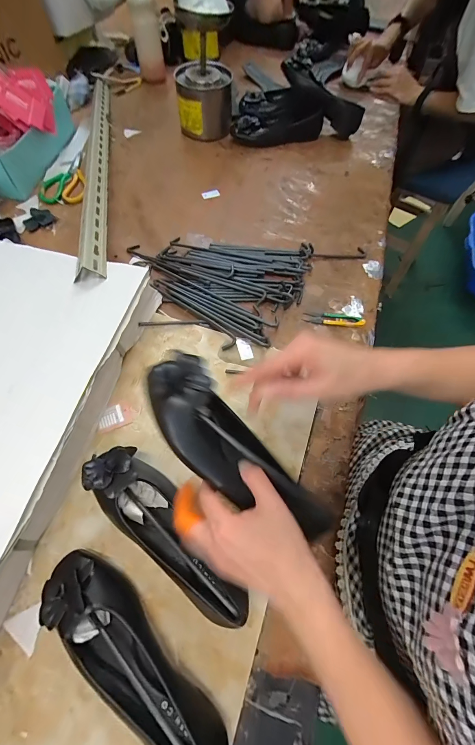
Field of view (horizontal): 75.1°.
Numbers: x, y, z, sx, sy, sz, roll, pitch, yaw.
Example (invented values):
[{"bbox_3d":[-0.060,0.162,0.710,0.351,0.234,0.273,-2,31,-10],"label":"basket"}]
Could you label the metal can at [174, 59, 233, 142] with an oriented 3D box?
[{"bbox_3d":[-0.083,-0.692,0.796,0.136,0.121,0.116,-2,63,-2],"label":"metal can"}]

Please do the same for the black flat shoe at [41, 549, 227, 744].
[{"bbox_3d":[-0.111,0.285,0.304,0.066,0.065,0.230,-41,70,-20],"label":"black flat shoe"}]

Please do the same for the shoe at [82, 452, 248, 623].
[{"bbox_3d":[-0.085,0.178,0.360,0.236,0.062,0.070,37,68,17],"label":"shoe"}]

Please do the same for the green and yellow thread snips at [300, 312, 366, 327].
[{"bbox_3d":[0.169,-0.096,0.543,0.103,0.011,0.027,9,63,3],"label":"green and yellow thread snips"}]

